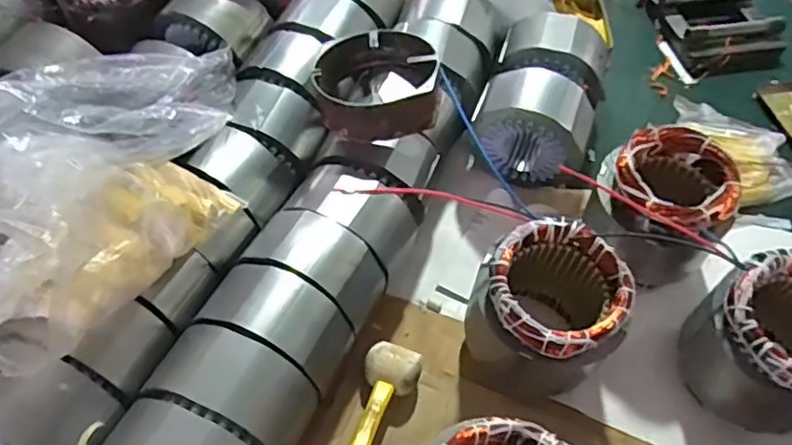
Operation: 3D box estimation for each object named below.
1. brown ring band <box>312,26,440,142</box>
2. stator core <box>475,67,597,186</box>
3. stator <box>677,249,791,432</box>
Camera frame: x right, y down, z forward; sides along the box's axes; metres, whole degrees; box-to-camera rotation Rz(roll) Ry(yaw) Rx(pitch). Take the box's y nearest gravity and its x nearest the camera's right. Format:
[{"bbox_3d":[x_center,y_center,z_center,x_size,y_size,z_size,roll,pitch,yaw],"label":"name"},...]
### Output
[{"bbox_3d":[-0.022,-0.169,0.732,0.147,0.074,0.150,-26,50,3],"label":"brown ring band"},{"bbox_3d":[0.181,-0.122,0.797,0.144,0.121,0.086,21,59,11],"label":"stator core"},{"bbox_3d":[0.379,0.124,0.620,0.133,0.152,0.128,1,57,-2],"label":"stator"}]

